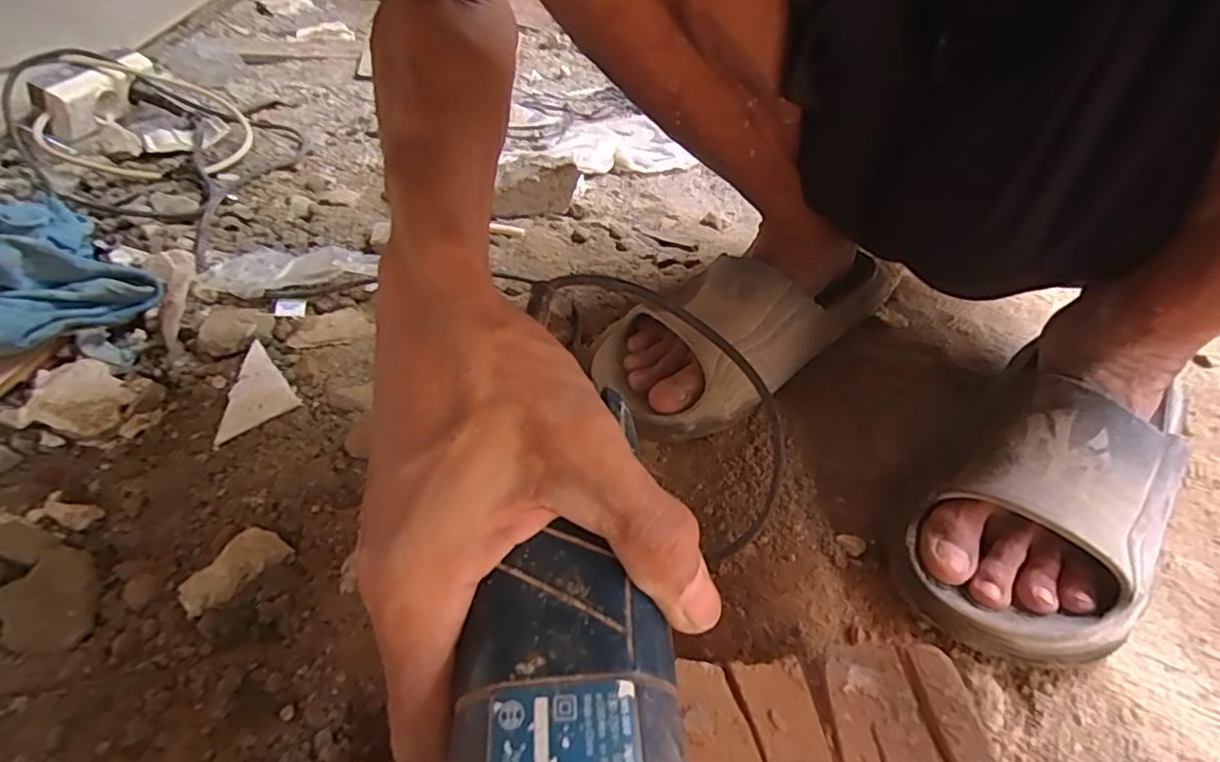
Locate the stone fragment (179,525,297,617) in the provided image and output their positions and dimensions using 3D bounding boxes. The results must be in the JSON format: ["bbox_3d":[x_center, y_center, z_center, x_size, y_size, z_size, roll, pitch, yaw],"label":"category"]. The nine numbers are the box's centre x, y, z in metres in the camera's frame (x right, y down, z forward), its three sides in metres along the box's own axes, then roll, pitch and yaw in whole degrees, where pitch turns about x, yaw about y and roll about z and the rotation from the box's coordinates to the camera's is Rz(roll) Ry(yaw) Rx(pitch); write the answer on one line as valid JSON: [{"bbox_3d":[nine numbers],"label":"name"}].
[{"bbox_3d":[-0.213,0.105,0.344,0.029,0.009,0.055,27,49,22],"label":"stone fragment"}]

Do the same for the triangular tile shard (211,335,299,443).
[{"bbox_3d":[-0.250,0.005,0.443,0.043,0.011,0.095,-5,45,-8],"label":"triangular tile shard"}]

